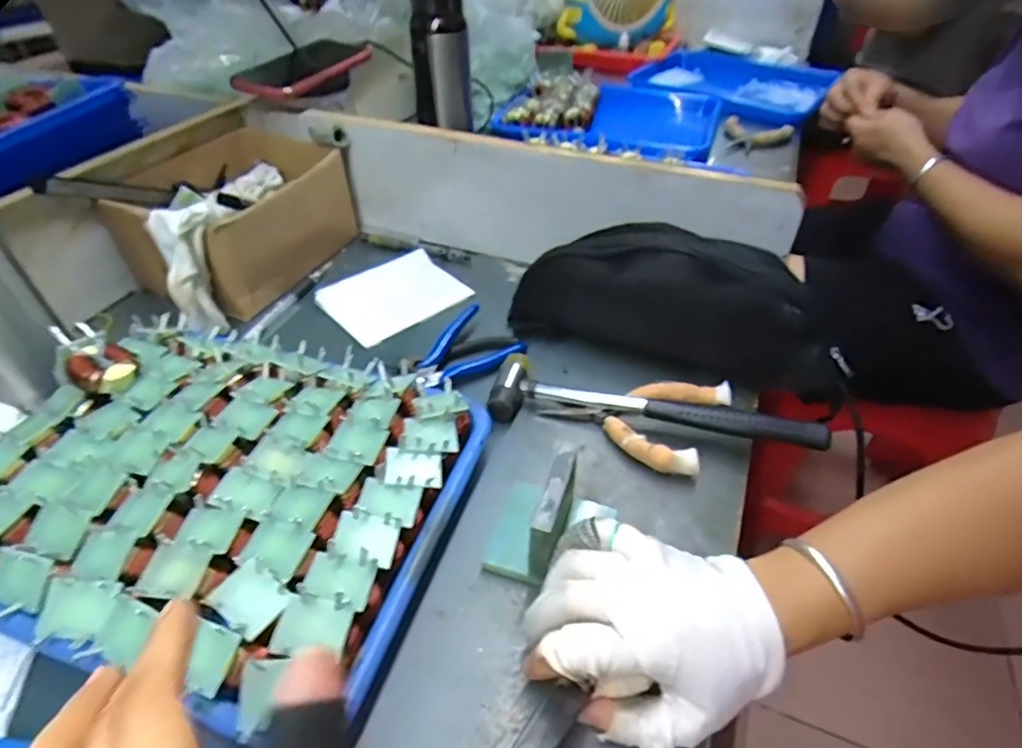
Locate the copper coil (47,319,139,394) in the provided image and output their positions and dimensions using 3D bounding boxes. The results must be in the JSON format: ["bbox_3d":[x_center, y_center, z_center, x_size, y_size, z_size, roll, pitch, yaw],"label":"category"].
[{"bbox_3d":[-0.302,-0.012,0.417,0.041,0.022,0.059,-25,68,-45],"label":"copper coil"}]

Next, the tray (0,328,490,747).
[{"bbox_3d":[-0.197,0.071,0.381,0.320,0.050,0.244,12,44,12],"label":"tray"}]

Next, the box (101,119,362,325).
[{"bbox_3d":[-0.283,-0.167,0.600,0.169,0.094,0.209,21,46,21],"label":"box"}]

